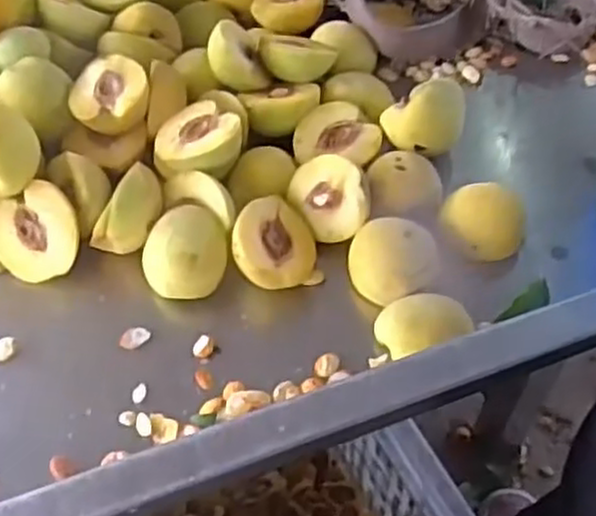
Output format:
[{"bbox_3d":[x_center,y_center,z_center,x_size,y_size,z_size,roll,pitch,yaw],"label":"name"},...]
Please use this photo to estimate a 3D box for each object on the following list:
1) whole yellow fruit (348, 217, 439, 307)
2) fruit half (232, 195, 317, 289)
[{"bbox_3d":[0.061,0.006,0.492,0.054,0.039,0.050,-1,53,1],"label":"whole yellow fruit"},{"bbox_3d":[-0.018,-0.007,0.497,0.055,0.028,0.061,12,64,-23],"label":"fruit half"}]

